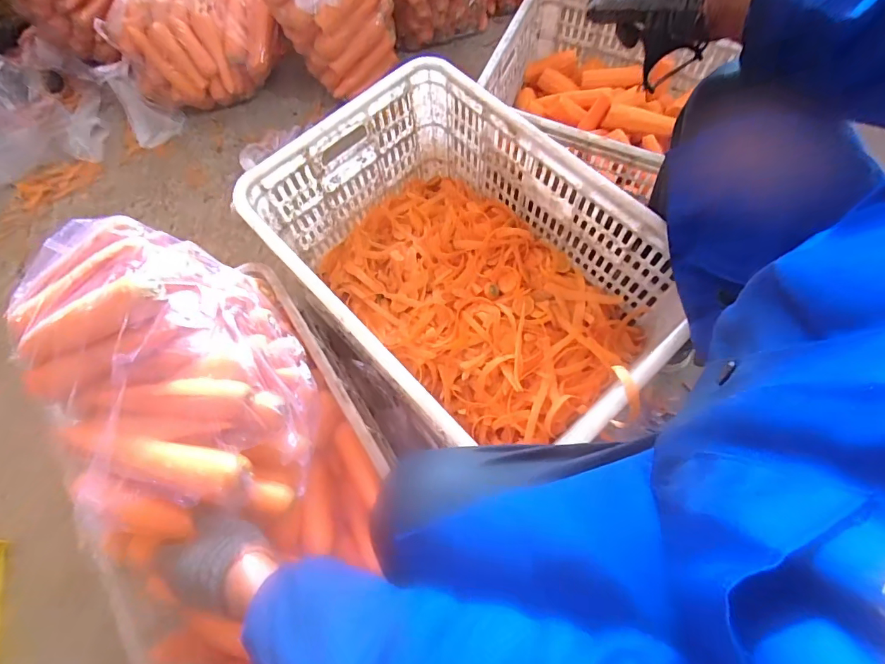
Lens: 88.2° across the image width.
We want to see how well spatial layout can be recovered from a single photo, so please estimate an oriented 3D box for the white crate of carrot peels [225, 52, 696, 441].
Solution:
[{"bbox_3d":[0.032,-0.099,0.770,0.402,0.275,0.579,-41,74,-11],"label":"white crate of carrot peels"}]

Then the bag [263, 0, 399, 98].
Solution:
[{"bbox_3d":[-0.237,-0.699,1.017,0.223,0.254,0.196,19,72,9],"label":"bag"}]

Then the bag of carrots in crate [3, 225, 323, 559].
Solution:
[{"bbox_3d":[-0.319,0.038,0.534,0.261,0.159,0.408,-40,74,-11],"label":"bag of carrots in crate"}]

